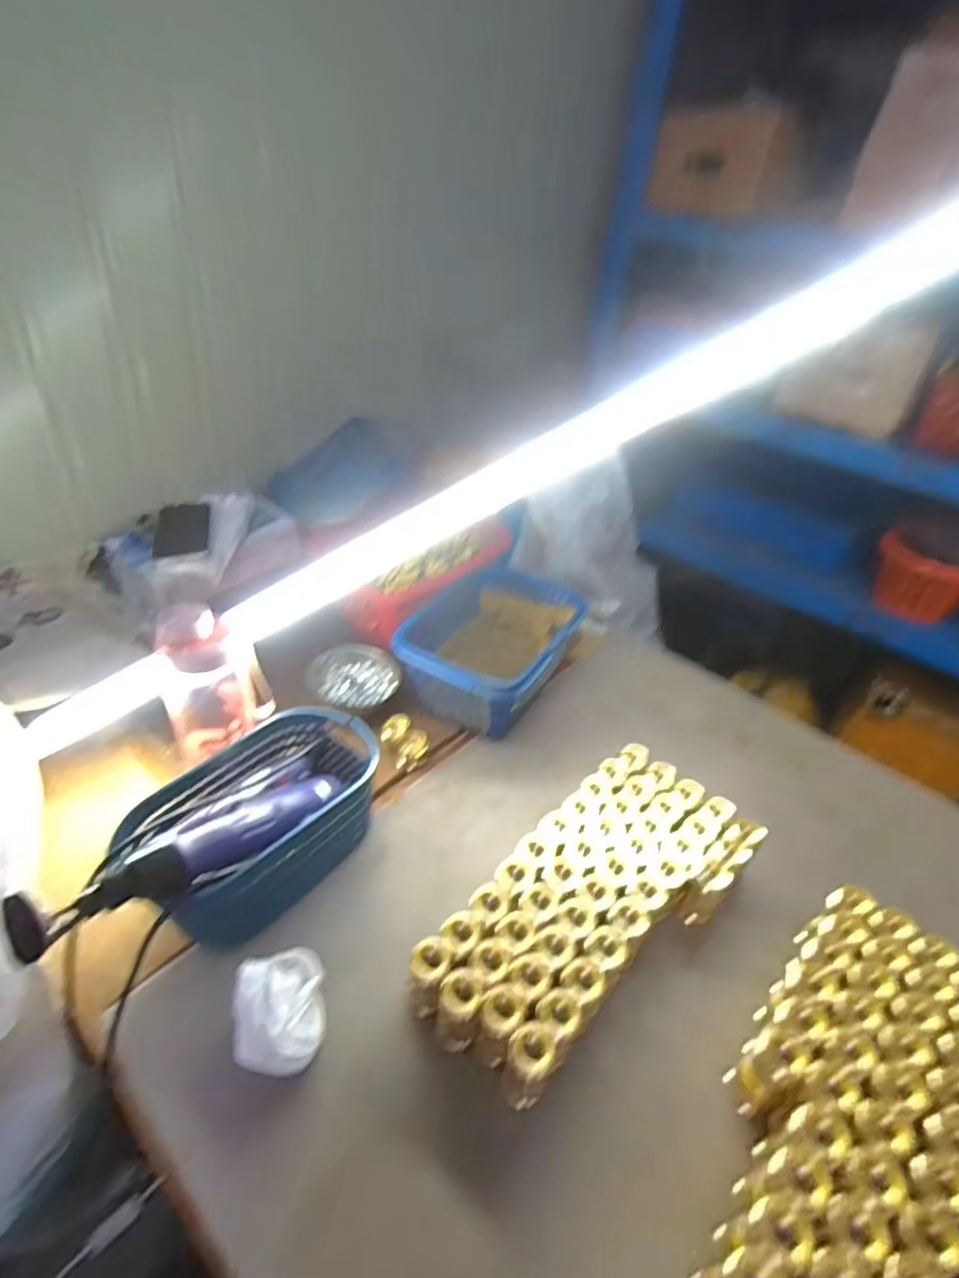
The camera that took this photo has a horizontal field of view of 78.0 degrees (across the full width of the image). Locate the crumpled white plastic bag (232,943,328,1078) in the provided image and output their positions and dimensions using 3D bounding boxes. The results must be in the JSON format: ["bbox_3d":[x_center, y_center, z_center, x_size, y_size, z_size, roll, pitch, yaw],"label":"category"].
[{"bbox_3d":[-0.155,0.289,0.455,0.069,0.043,0.075,-2,38,-13],"label":"crumpled white plastic bag"}]

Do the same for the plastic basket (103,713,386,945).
[{"bbox_3d":[-0.203,0.167,0.576,0.144,0.079,0.231,27,40,24],"label":"plastic basket"}]

